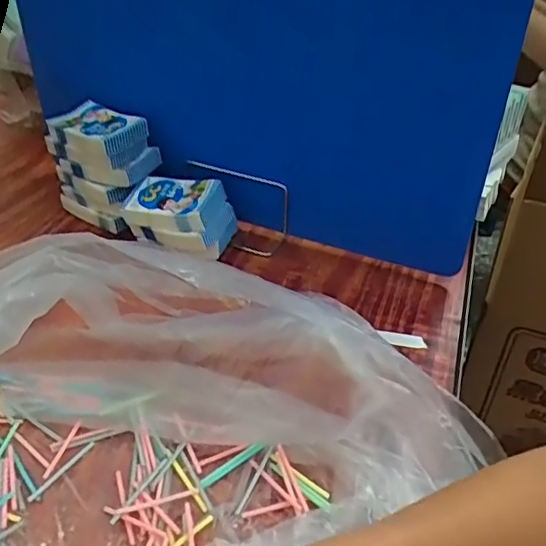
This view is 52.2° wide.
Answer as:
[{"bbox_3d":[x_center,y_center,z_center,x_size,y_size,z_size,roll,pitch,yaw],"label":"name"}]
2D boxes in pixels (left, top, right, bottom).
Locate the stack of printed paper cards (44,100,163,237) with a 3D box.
[{"bbox_3d":[-0.212,-0.133,0.716,0.125,0.134,0.081,24,44,27],"label":"stack of printed paper cards"}]

